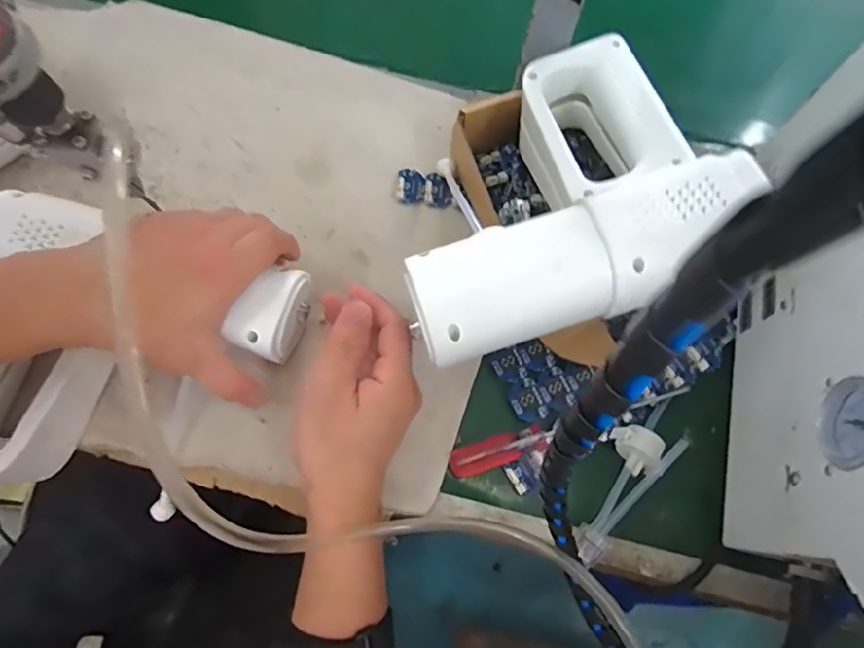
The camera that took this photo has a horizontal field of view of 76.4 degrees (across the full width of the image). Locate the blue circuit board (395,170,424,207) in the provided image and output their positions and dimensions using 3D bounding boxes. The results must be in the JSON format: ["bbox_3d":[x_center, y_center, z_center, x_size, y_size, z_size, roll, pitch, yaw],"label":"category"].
[{"bbox_3d":[-0.017,-0.106,0.423,0.022,0.007,0.027,2,72,-1],"label":"blue circuit board"}]

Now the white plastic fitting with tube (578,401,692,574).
[{"bbox_3d":[0.125,0.100,0.365,0.040,0.024,0.115,41,75,11],"label":"white plastic fitting with tube"}]

